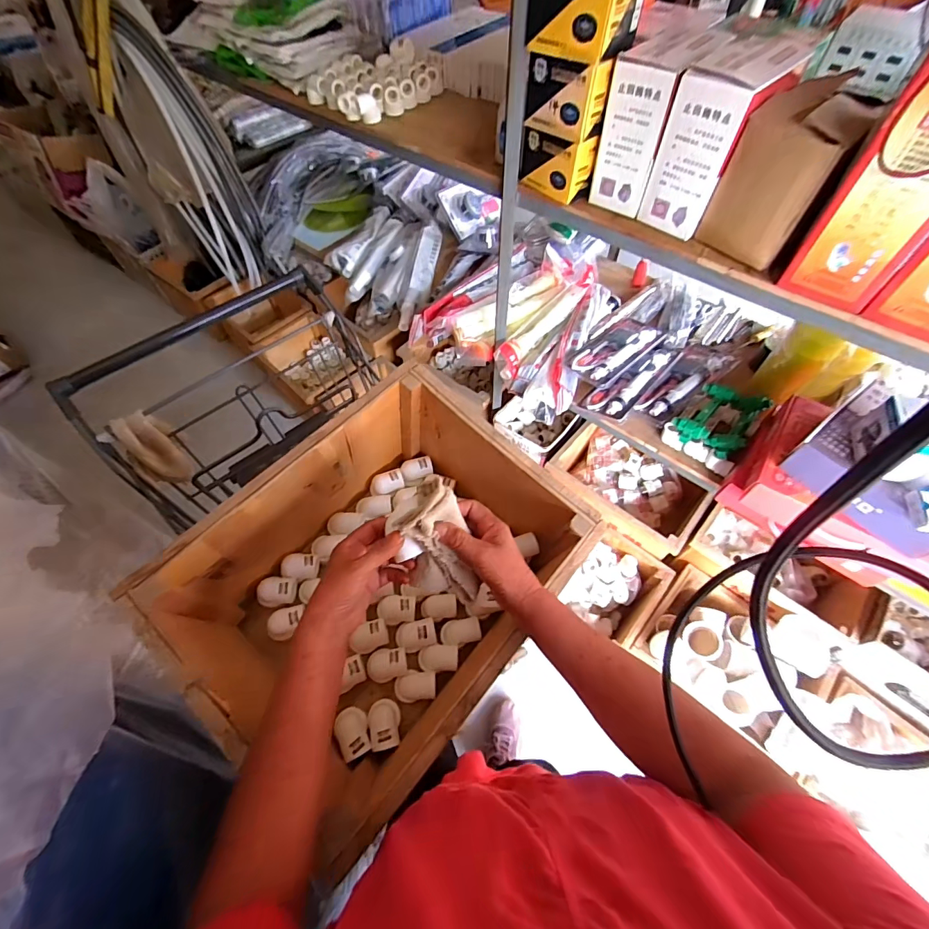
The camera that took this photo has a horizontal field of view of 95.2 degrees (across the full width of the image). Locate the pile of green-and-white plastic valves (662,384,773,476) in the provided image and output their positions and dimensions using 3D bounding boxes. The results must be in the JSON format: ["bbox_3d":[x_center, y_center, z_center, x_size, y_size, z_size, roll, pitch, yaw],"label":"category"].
[{"bbox_3d":[0.599,-0.096,1.016,0.166,0.110,0.170,38,66,21],"label":"pile of green-and-white plastic valves"}]

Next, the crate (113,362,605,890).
[{"bbox_3d":[-0.096,0.152,0.560,0.351,0.284,0.421,36,65,20],"label":"crate"}]

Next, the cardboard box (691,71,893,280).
[{"bbox_3d":[0.449,-0.406,0.592,0.128,0.178,0.161,34,65,19],"label":"cardboard box"}]

